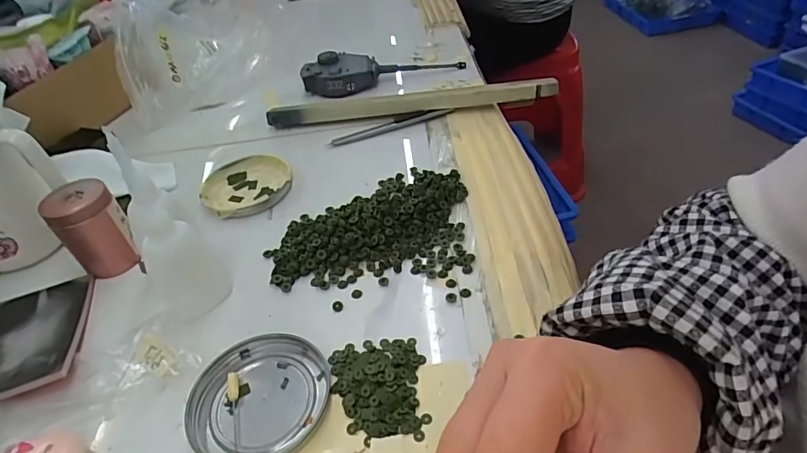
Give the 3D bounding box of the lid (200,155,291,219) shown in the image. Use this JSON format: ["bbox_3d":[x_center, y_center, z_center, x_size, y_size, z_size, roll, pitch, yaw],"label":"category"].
[{"bbox_3d":[-0.143,-0.038,0.436,0.078,0.012,0.082,-4,42,4],"label":"lid"}]

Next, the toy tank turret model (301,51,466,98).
[{"bbox_3d":[-0.025,-0.193,0.567,0.188,0.033,0.056,-13,42,-6],"label":"toy tank turret model"}]

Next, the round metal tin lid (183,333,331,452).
[{"bbox_3d":[-0.082,0.097,0.274,0.073,0.009,0.077,-4,42,4],"label":"round metal tin lid"}]

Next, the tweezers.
[{"bbox_3d":[-0.014,-0.104,0.487,0.128,0.009,0.014,-15,42,-8],"label":"tweezers"}]

